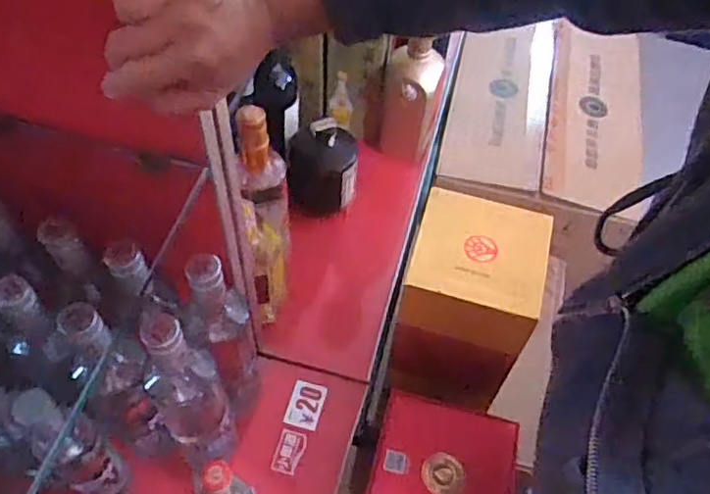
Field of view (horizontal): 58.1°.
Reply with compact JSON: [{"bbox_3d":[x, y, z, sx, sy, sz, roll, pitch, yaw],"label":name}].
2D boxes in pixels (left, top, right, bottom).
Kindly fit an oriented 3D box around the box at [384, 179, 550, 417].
[{"bbox_3d":[0.127,0.061,0.759,0.136,0.205,0.156,12,55,4],"label":"box"}]

